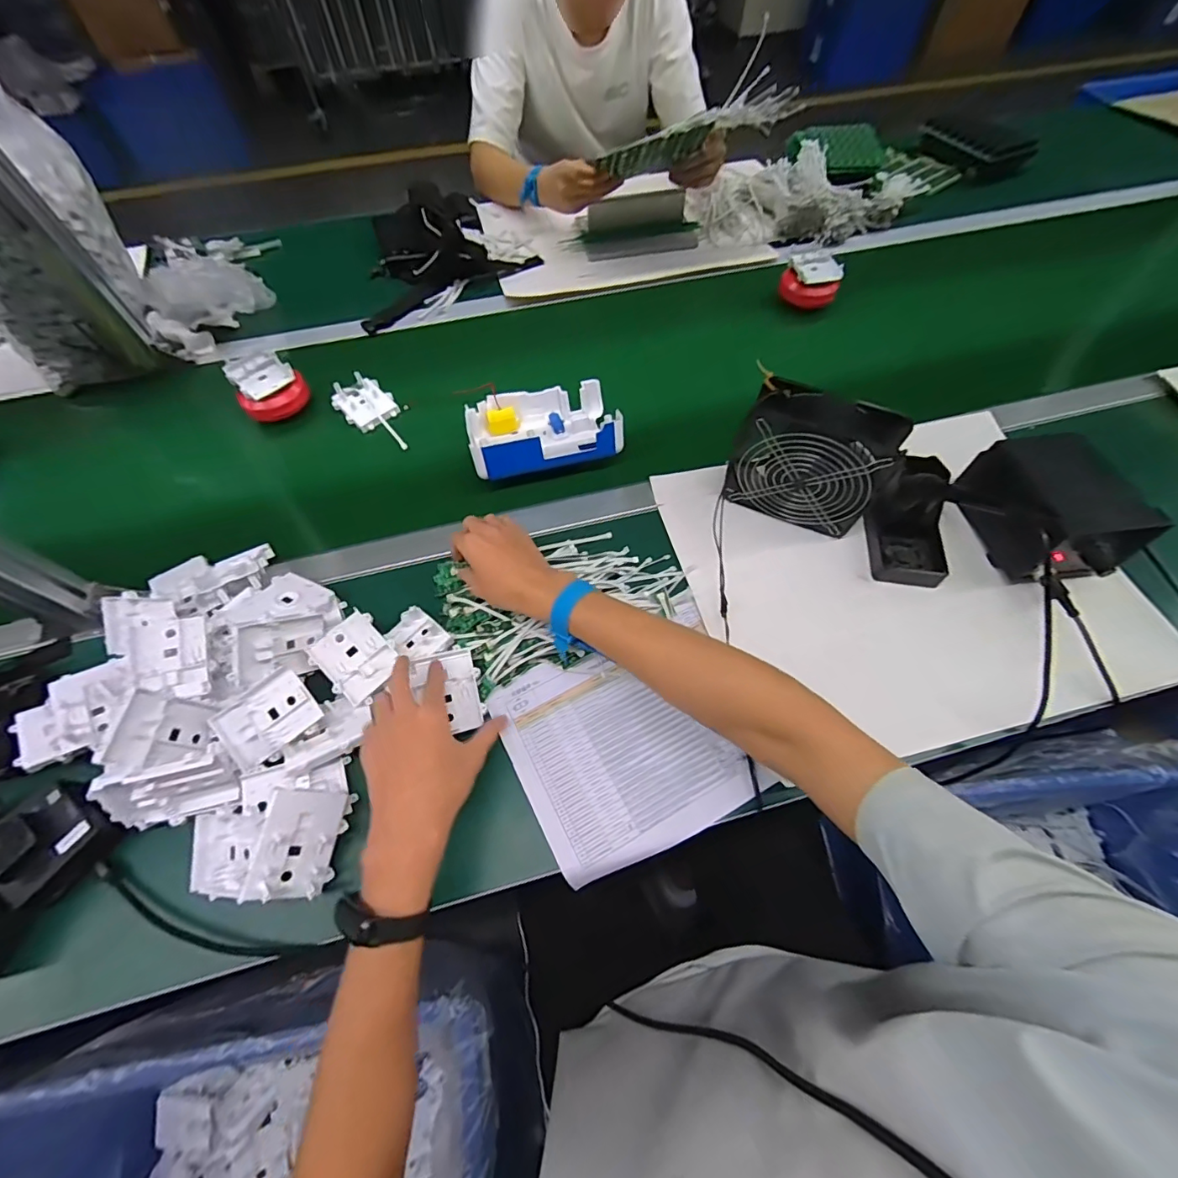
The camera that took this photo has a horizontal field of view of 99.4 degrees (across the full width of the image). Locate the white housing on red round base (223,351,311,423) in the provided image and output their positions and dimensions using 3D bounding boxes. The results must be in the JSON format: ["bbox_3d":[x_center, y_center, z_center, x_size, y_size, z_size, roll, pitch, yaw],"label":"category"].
[{"bbox_3d":[-0.450,-0.282,0.700,0.070,0.067,0.088,40,69,19],"label":"white housing on red round base"}]

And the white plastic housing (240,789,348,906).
[{"bbox_3d":[-0.243,0.213,0.420,0.015,0.061,0.082,-11,65,45],"label":"white plastic housing"}]

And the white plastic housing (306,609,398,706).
[{"bbox_3d":[-0.233,0.069,0.505,0.065,0.018,0.078,-40,80,-16],"label":"white plastic housing"}]

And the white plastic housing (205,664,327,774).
[{"bbox_3d":[-0.301,0.121,0.469,0.083,0.015,0.063,-36,82,-8],"label":"white plastic housing"}]

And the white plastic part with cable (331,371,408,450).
[{"bbox_3d":[-0.295,-0.245,0.699,0.150,0.024,0.069,41,69,19],"label":"white plastic part with cable"}]

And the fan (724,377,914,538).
[{"bbox_3d":[0.241,-0.139,0.557,0.155,0.150,0.064,22,64,11],"label":"fan"}]

